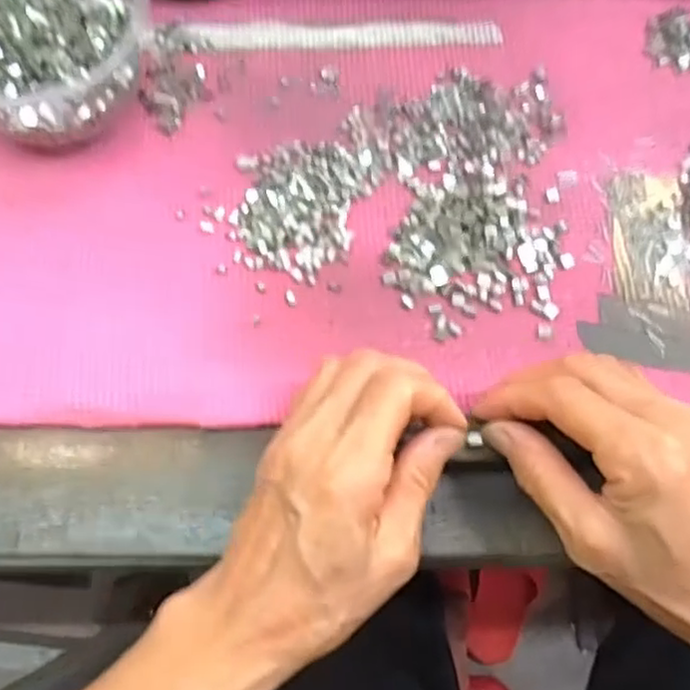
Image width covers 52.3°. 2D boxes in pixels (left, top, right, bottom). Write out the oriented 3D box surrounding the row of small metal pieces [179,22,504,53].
[{"bbox_3d":[0.001,-0.183,0.414,0.180,0.005,0.020,-2,72,-1],"label":"row of small metal pieces"}]

